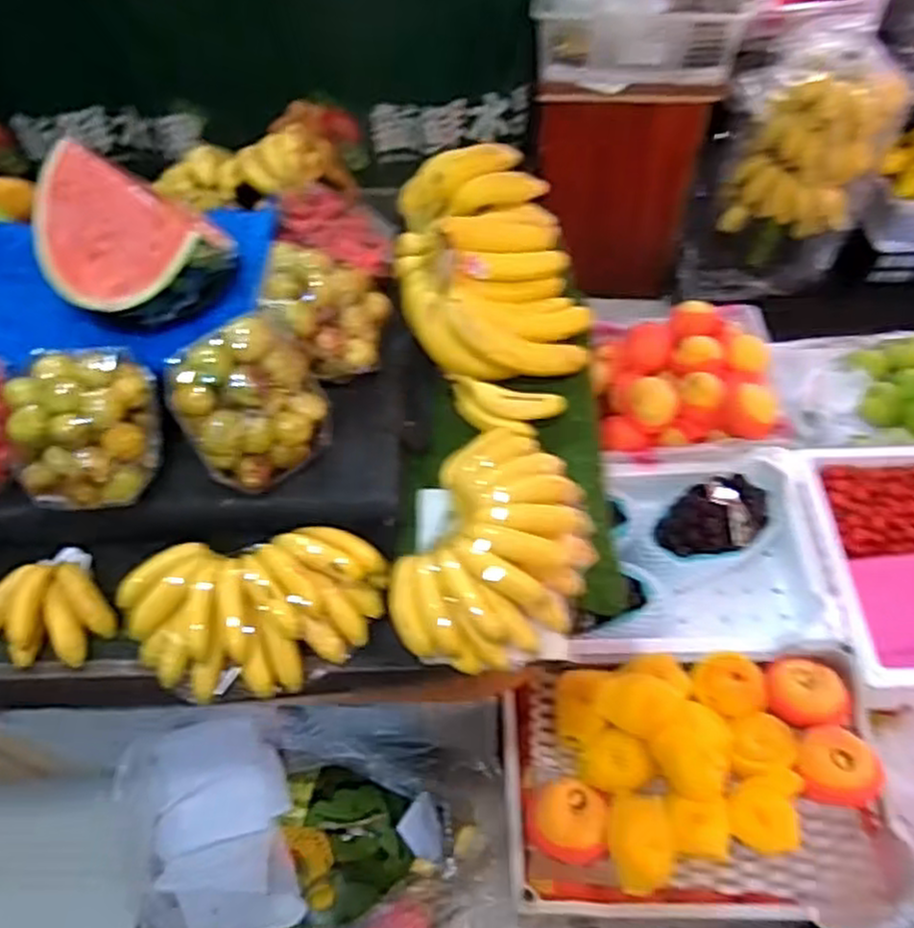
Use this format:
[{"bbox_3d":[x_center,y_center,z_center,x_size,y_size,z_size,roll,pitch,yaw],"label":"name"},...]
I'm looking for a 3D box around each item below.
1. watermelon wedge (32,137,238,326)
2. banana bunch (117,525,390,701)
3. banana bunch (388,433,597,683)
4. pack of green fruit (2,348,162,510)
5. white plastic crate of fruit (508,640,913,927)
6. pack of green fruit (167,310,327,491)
[{"bbox_3d":[-0.344,-0.236,0.792,0.177,0.125,0.209,-31,60,-19],"label":"watermelon wedge"},{"bbox_3d":[-0.205,0.140,0.731,0.265,0.067,0.155,-7,55,-3],"label":"banana bunch"},{"bbox_3d":[0.046,0.076,0.751,0.172,0.067,0.250,15,57,12],"label":"banana bunch"},{"bbox_3d":[-0.372,-0.037,0.745,0.140,0.097,0.128,-2,55,0],"label":"pack of green fruit"},{"bbox_3d":[0.319,0.427,1.031,0.496,0.130,0.343,1,55,3],"label":"white plastic crate of fruit"},{"bbox_3d":[-0.205,-0.060,0.748,0.137,0.126,0.113,-33,60,-19],"label":"pack of green fruit"}]

